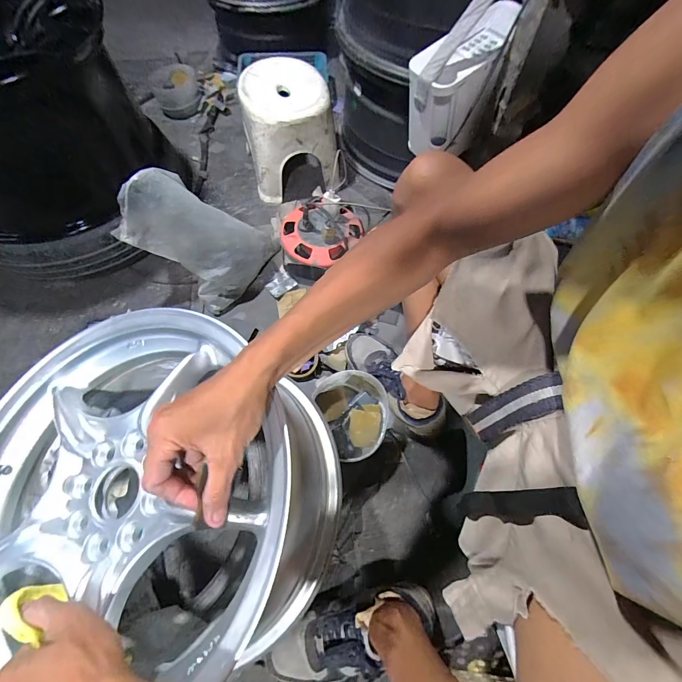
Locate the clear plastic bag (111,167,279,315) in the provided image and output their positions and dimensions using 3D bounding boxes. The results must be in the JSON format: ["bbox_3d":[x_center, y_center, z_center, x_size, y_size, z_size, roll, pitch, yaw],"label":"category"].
[{"bbox_3d":[-0.293,-0.228,0.749,0.295,0.271,0.156,-36,70,-17],"label":"clear plastic bag"}]

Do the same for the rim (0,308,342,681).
[{"bbox_3d":[-0.225,0.184,0.422,0.412,0.220,0.412,-6,65,14],"label":"rim"}]

